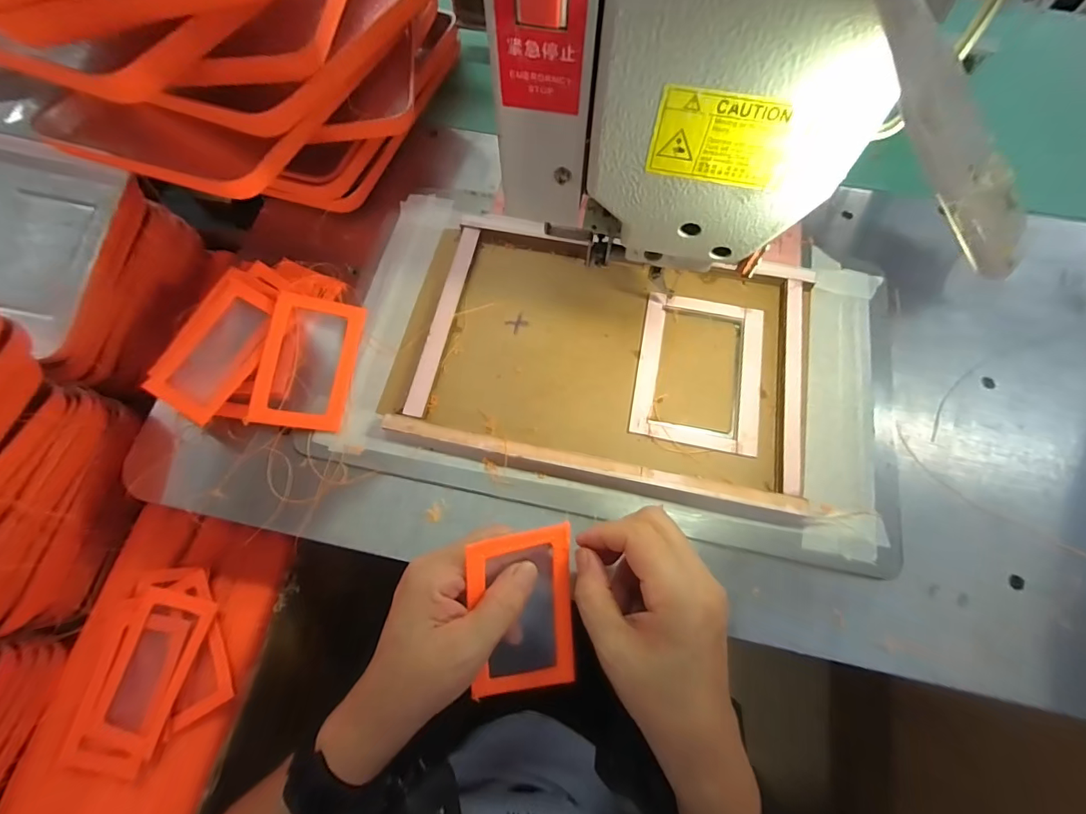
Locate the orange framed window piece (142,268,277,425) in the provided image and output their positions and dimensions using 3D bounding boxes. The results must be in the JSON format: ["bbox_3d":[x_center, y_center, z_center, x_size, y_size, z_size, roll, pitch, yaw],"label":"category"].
[{"bbox_3d":[-0.246,-0.048,0.352,0.063,0.011,0.111,26,71,1],"label":"orange framed window piece"}]

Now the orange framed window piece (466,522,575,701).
[{"bbox_3d":[-0.012,0.122,0.272,0.062,0.011,0.101,-6,103,-19],"label":"orange framed window piece"}]

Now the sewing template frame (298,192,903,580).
[{"bbox_3d":[0.057,-0.038,0.354,0.406,0.017,0.243,11,70,5],"label":"sewing template frame"}]

